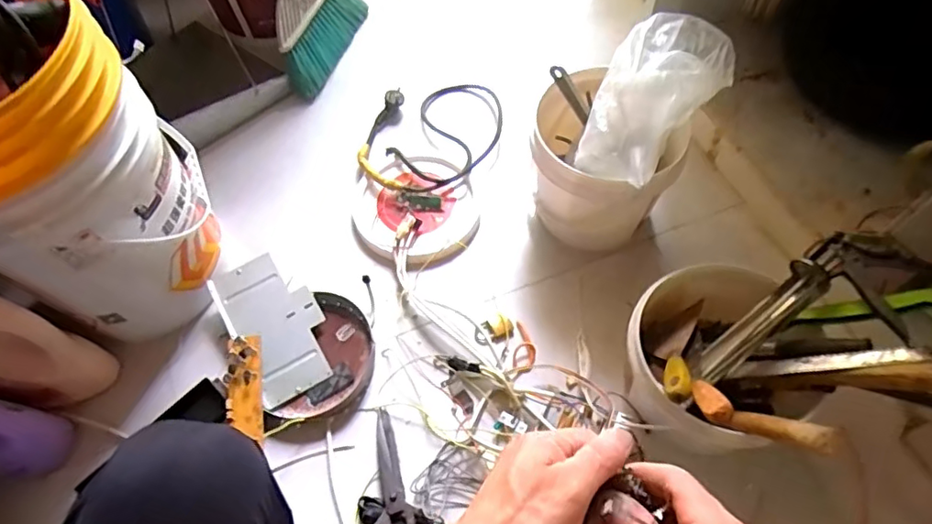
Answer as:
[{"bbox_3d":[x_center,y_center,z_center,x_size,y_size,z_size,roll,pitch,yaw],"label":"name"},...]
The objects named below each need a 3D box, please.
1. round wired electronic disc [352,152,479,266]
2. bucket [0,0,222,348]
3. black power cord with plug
[{"bbox_3d":[-0.086,-0.095,0.999,0.205,0.028,0.234,-28,63,-13],"label":"round wired electronic disc"},{"bbox_3d":[-0.544,-0.118,0.779,0.294,0.454,0.305,-1,60,2],"label":"bucket"},{"bbox_3d":[-0.059,-0.248,1.079,0.307,0.041,0.245,-27,63,-12],"label":"black power cord with plug"}]

